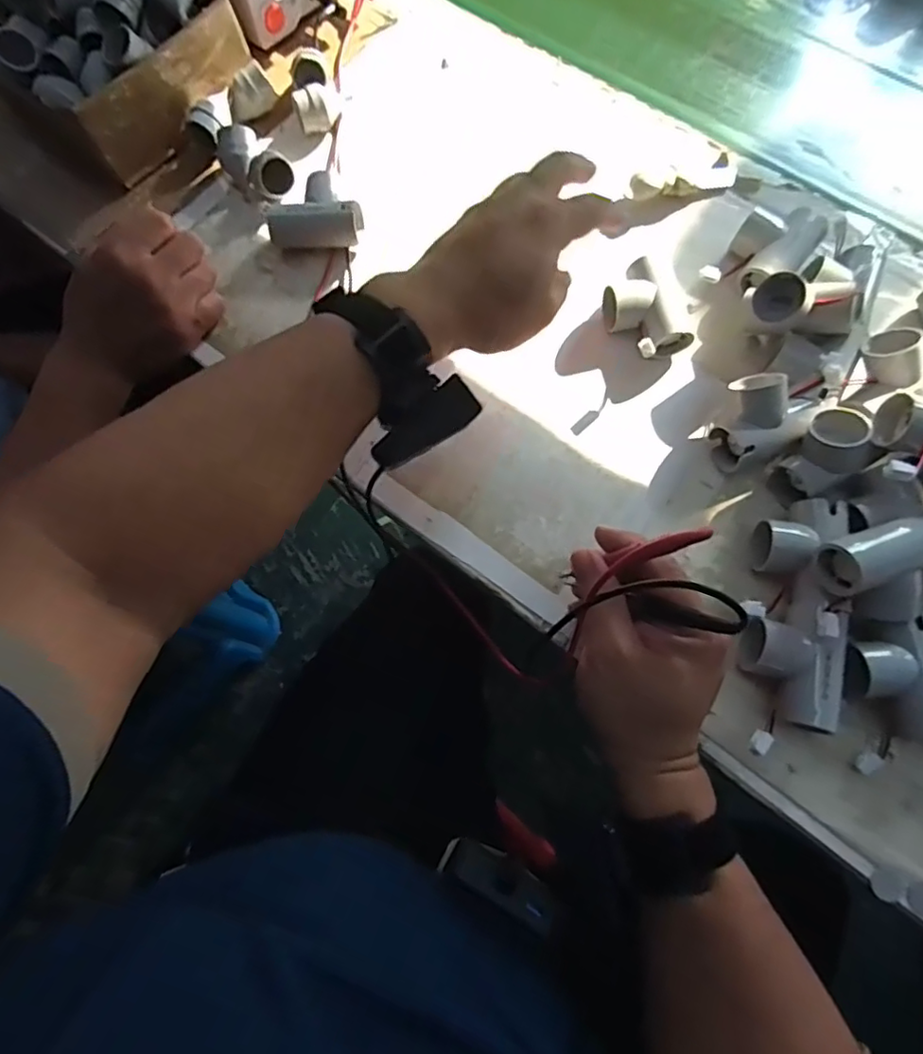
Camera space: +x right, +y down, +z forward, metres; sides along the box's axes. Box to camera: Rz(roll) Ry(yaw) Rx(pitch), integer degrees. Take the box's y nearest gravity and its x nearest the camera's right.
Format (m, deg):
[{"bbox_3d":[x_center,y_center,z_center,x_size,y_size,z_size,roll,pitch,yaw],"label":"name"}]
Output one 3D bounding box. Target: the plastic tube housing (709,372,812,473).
[{"bbox_3d":[0.204,-0.075,0.407,0.052,0.045,0.055,-18,71,-5],"label":"plastic tube housing"}]

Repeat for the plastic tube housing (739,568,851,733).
[{"bbox_3d":[0.210,0.077,0.368,0.055,0.040,0.087,19,72,8],"label":"plastic tube housing"}]

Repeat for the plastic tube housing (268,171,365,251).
[{"bbox_3d":[-0.118,-0.263,0.488,0.067,0.040,0.065,9,71,4],"label":"plastic tube housing"}]

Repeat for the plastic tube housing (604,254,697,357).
[{"bbox_3d":[0.137,-0.162,0.447,0.050,0.032,0.073,-30,73,-9],"label":"plastic tube housing"}]

